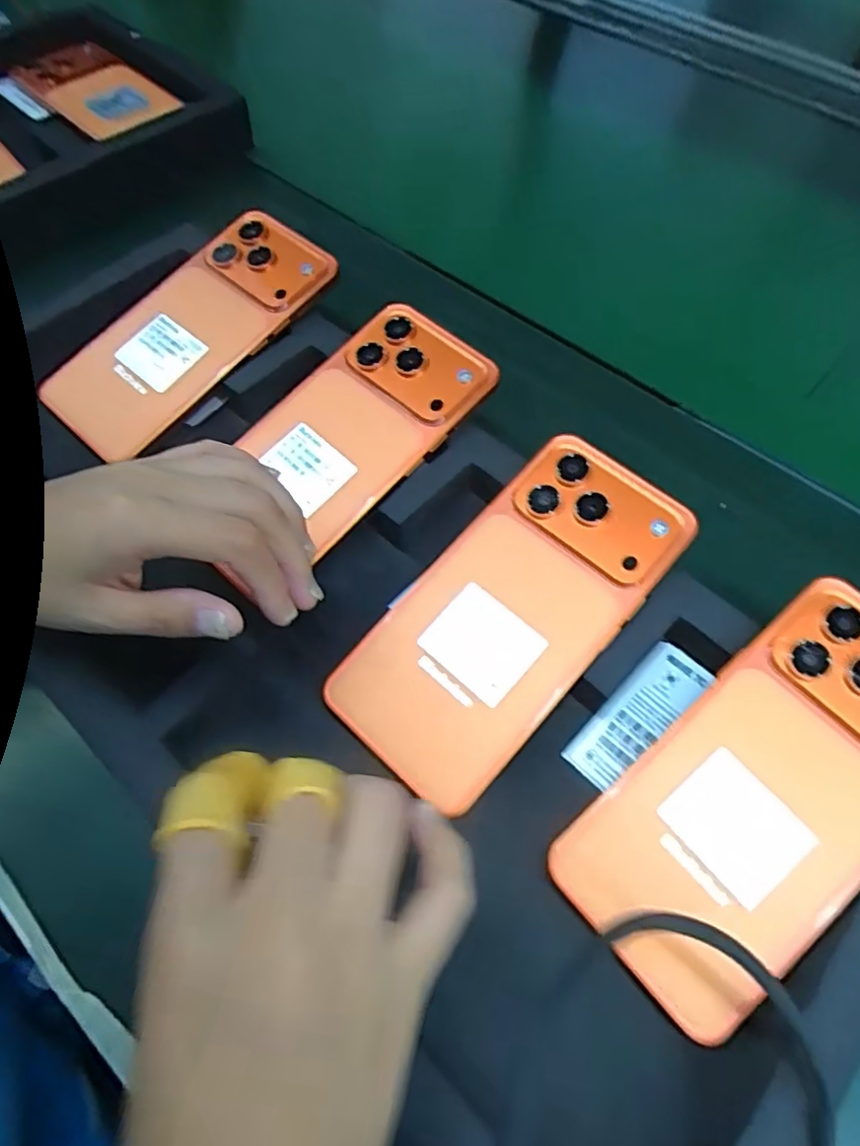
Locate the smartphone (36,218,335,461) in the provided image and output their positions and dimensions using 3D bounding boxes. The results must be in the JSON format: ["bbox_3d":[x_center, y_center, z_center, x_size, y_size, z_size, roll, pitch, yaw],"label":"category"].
[{"bbox_3d":[-0.129,-0.131,0.339,0.072,0.007,0.163,42,82,15],"label":"smartphone"}]

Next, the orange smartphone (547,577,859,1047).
[{"bbox_3d":[0.124,0.078,0.224,0.157,0.006,0.077,-41,67,-7],"label":"orange smartphone"}]

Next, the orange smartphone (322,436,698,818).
[{"bbox_3d":[0.035,0.016,0.258,0.074,0.006,0.159,41,79,20],"label":"orange smartphone"}]

